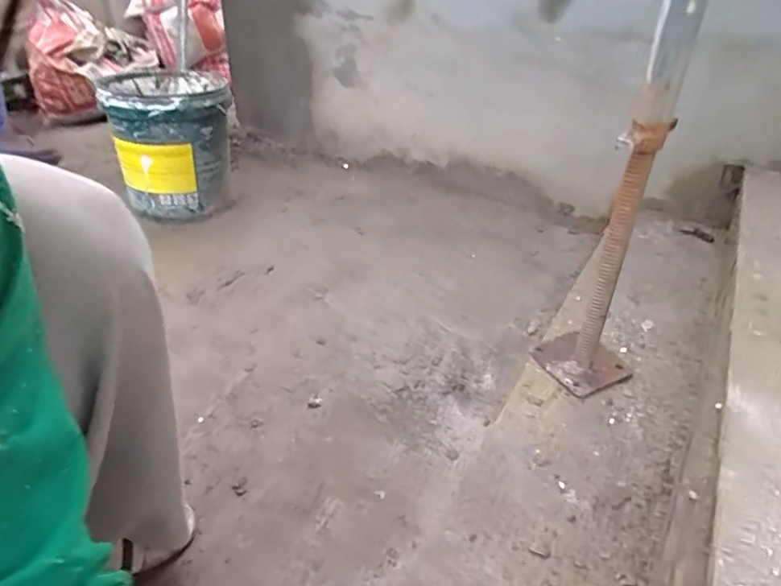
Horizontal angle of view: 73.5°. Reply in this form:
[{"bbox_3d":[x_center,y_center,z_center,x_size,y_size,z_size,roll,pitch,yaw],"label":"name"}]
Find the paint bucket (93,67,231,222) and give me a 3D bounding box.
[{"bbox_3d":[-0.560,-0.382,1.369,0.265,0.310,0.290,-10,33,-17],"label":"paint bucket"}]

